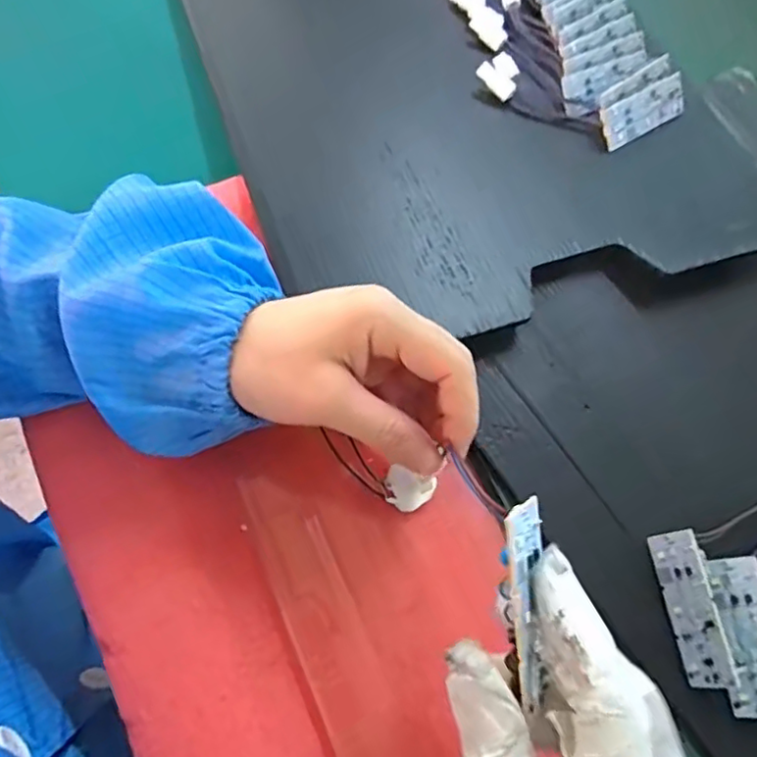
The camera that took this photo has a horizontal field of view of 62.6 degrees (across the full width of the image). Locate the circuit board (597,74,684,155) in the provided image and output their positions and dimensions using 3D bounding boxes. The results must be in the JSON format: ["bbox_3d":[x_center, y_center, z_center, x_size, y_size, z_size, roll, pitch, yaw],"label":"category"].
[{"bbox_3d":[0.164,-0.165,0.384,0.065,0.005,0.025,-31,112,-15],"label":"circuit board"}]

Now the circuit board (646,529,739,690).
[{"bbox_3d":[0.139,0.102,0.277,0.004,0.023,0.065,4,67,-31],"label":"circuit board"}]

